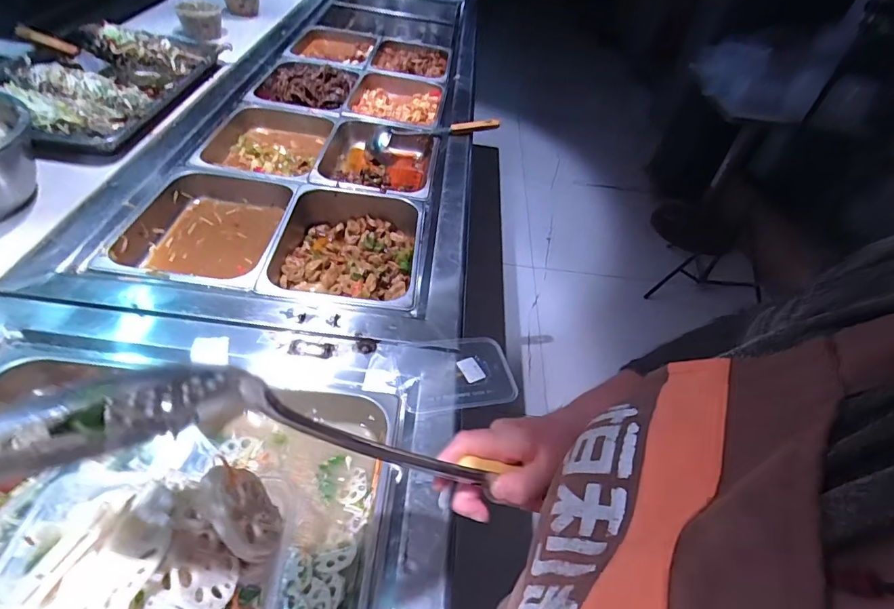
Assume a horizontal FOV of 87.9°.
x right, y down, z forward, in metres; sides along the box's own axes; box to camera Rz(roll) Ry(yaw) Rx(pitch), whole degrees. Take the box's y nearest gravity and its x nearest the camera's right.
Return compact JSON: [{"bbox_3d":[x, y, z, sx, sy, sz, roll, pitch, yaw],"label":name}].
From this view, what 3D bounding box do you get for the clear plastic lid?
[{"bbox_3d":[-0.009,0.099,0.668,0.205,0.021,0.121,-7,46,-9],"label":"clear plastic lid"}]

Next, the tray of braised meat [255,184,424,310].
[{"bbox_3d":[-0.185,-0.099,0.884,0.276,0.089,0.326,1,45,-1],"label":"tray of braised meat"}]

